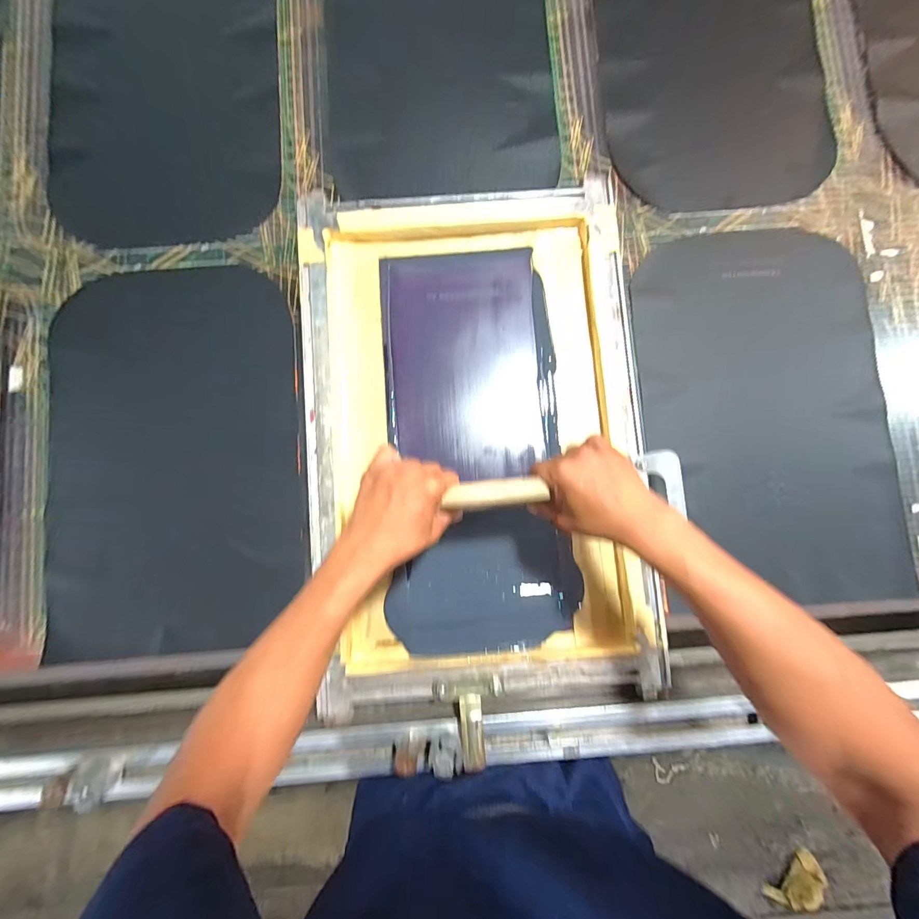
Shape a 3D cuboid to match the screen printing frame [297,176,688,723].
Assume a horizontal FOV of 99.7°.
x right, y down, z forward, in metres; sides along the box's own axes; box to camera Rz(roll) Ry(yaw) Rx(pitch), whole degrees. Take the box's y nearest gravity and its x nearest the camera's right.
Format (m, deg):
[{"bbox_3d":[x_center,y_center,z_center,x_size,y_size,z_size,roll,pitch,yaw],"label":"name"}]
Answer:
[{"bbox_3d":[0.025,-0.034,0.504,0.429,0.036,0.638,-5,85,-1],"label":"screen printing frame"}]

